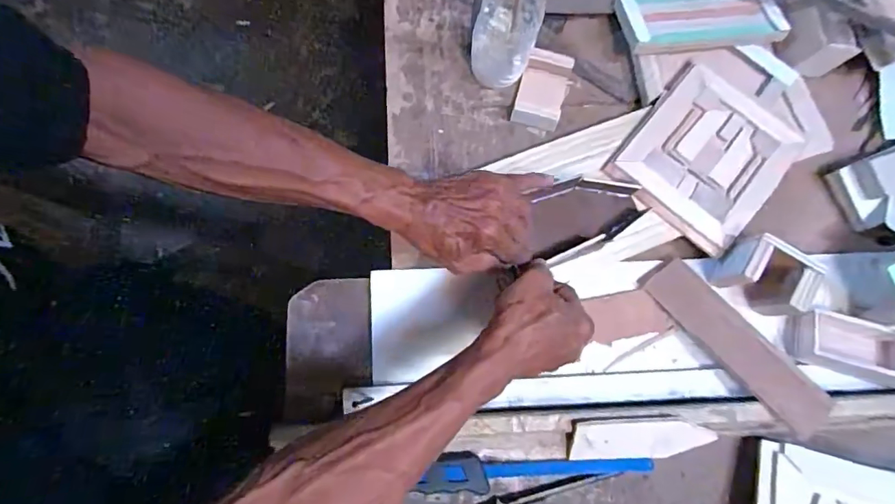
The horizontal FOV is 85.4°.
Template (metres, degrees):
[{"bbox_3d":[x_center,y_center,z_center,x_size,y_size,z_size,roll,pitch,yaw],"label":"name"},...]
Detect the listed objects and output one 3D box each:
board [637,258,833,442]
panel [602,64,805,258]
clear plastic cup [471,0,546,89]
[{"bbox_3d":[0.279,0.087,0.477,0.049,0.013,0.192,-38,69,-7],"label":"board"},{"bbox_3d":[0.275,-0.103,0.516,0.147,0.016,0.165,40,79,6],"label":"panel"},{"bbox_3d":[0.061,-0.225,0.507,0.065,0.095,0.065,20,78,2],"label":"clear plastic cup"}]

